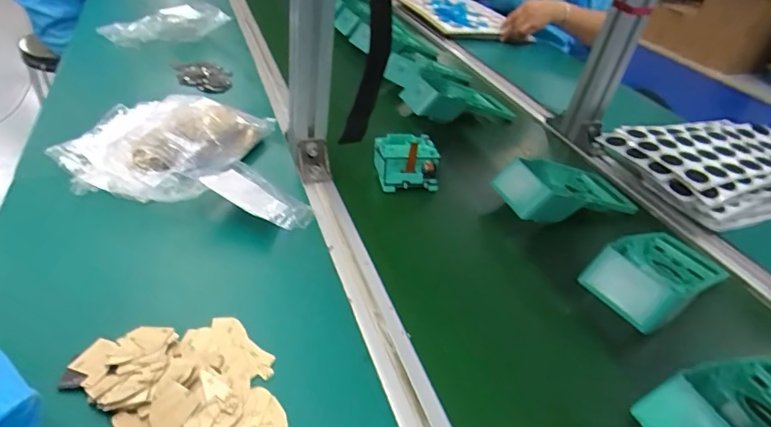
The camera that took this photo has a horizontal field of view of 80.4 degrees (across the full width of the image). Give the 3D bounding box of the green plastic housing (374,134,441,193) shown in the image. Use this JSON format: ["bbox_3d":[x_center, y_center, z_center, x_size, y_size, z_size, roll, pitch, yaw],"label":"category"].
[{"bbox_3d":[0.024,-0.065,0.595,0.075,0.052,0.070,-2,39,-12],"label":"green plastic housing"}]

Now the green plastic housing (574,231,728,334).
[{"bbox_3d":[0.283,0.061,0.476,0.177,0.041,0.082,-19,45,-30],"label":"green plastic housing"}]

